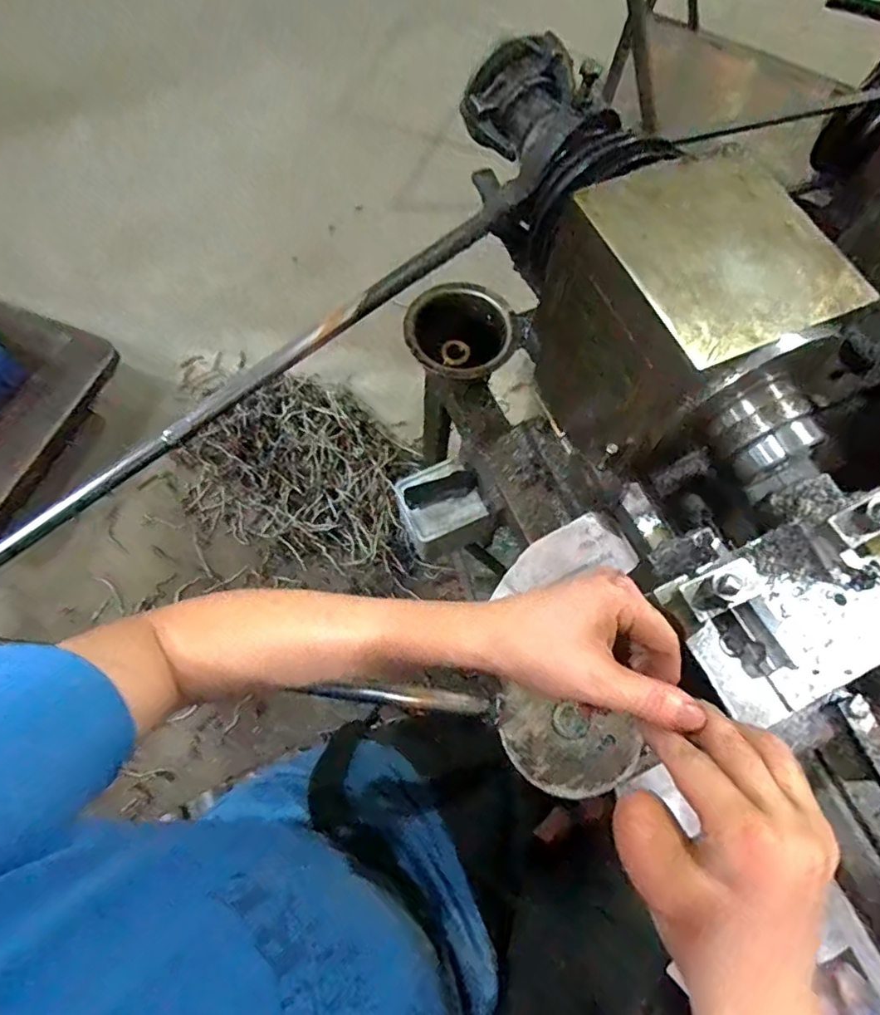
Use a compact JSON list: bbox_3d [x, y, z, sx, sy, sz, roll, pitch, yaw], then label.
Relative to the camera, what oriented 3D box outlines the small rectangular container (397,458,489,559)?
[{"bbox_3d":[-0.001,-0.010,0.698,0.102,0.037,0.092,-29,72,-13],"label":"small rectangular container"}]

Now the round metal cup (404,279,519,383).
[{"bbox_3d":[0.025,-0.209,0.686,0.132,0.063,0.122,-15,69,-9],"label":"round metal cup"}]

